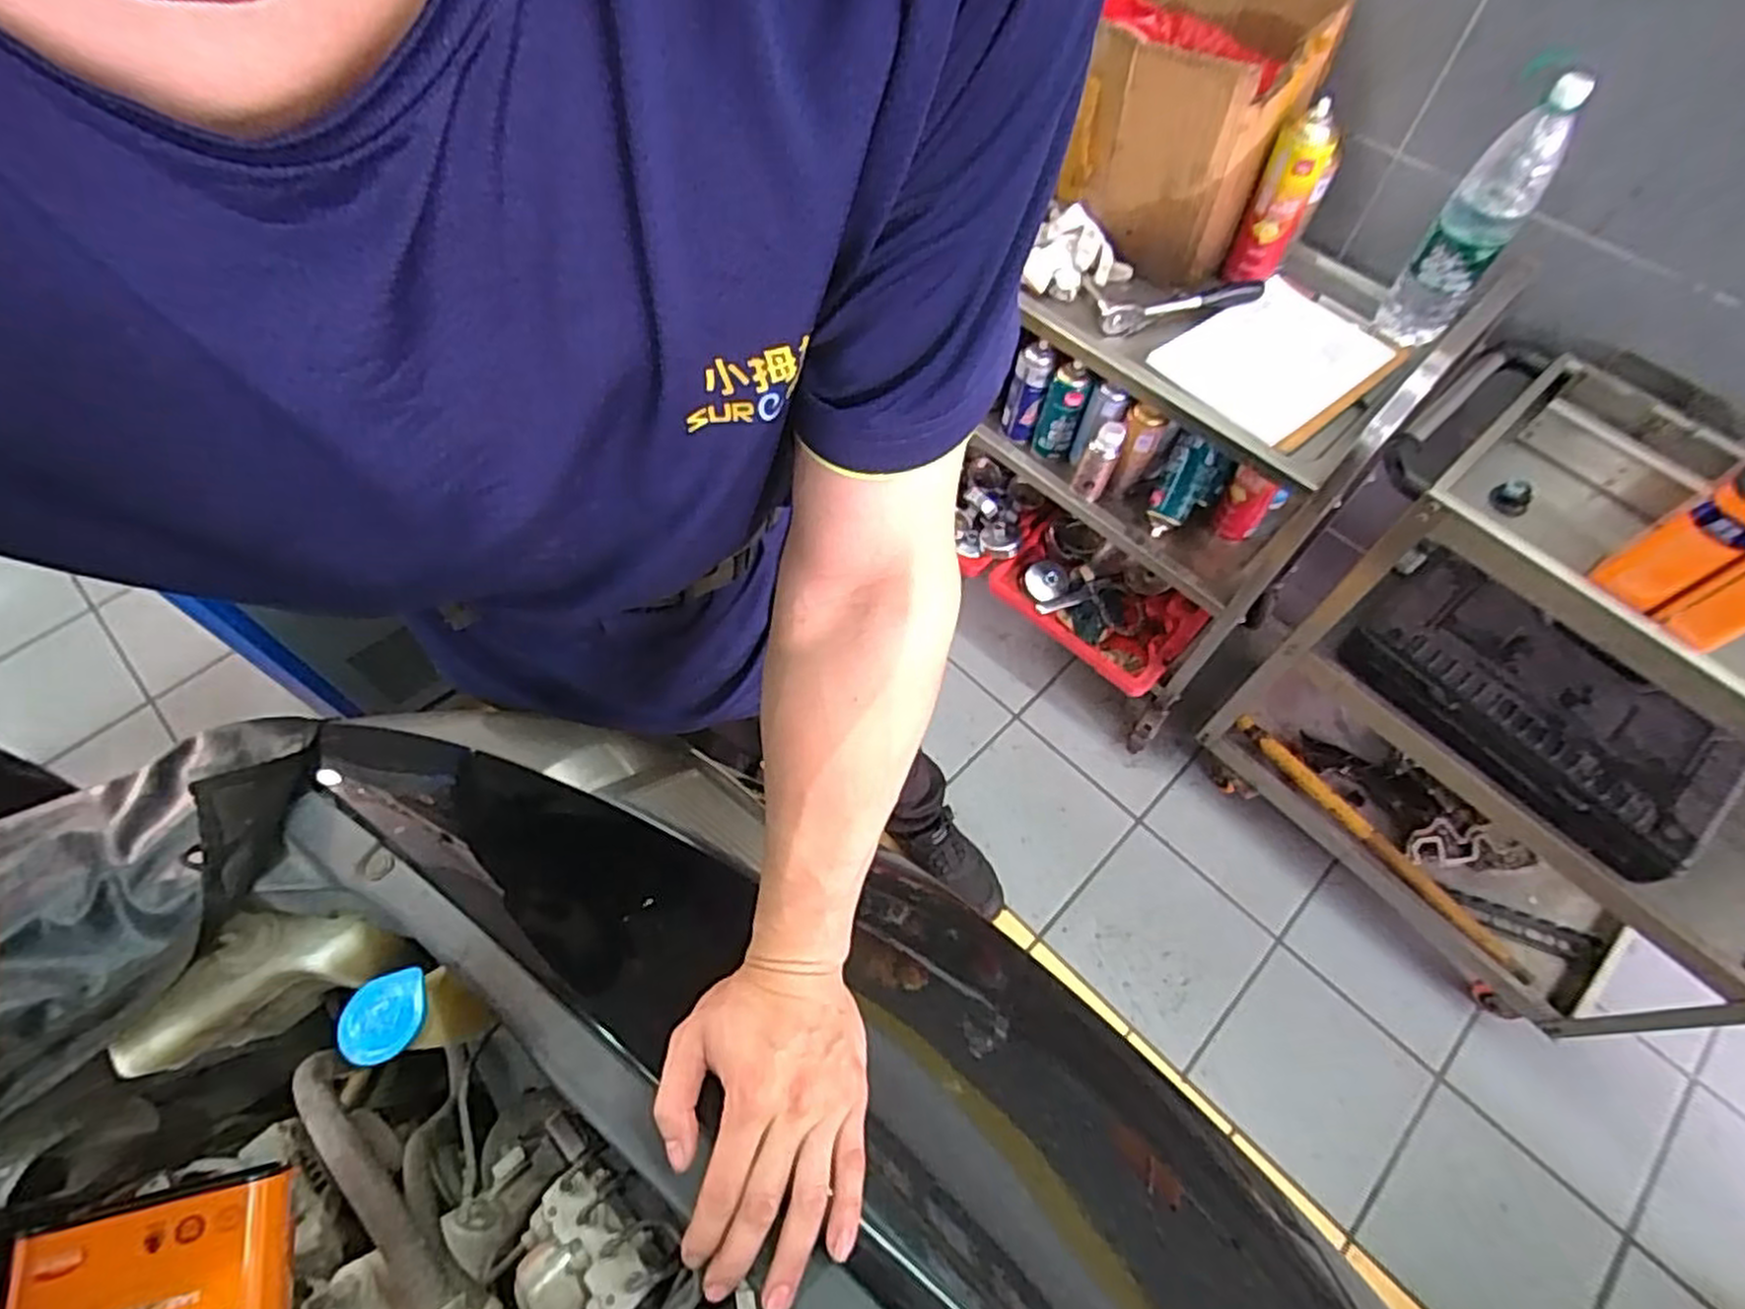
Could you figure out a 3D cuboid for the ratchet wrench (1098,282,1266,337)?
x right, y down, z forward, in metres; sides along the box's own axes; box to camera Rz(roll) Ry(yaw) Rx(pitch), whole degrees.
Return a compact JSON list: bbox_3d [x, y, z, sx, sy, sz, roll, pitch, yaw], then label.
[{"bbox_3d":[0.437,-0.498,1.134,0.241,0.032,0.039,-15,61,-10],"label":"ratchet wrench"}]

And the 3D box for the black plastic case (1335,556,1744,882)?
[{"bbox_3d":[0.906,0.072,1.113,0.241,0.113,0.468,-33,66,-19],"label":"black plastic case"}]

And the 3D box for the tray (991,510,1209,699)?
[{"bbox_3d":[0.435,-0.099,1.507,0.337,0.062,0.227,40,67,19],"label":"tray"}]

